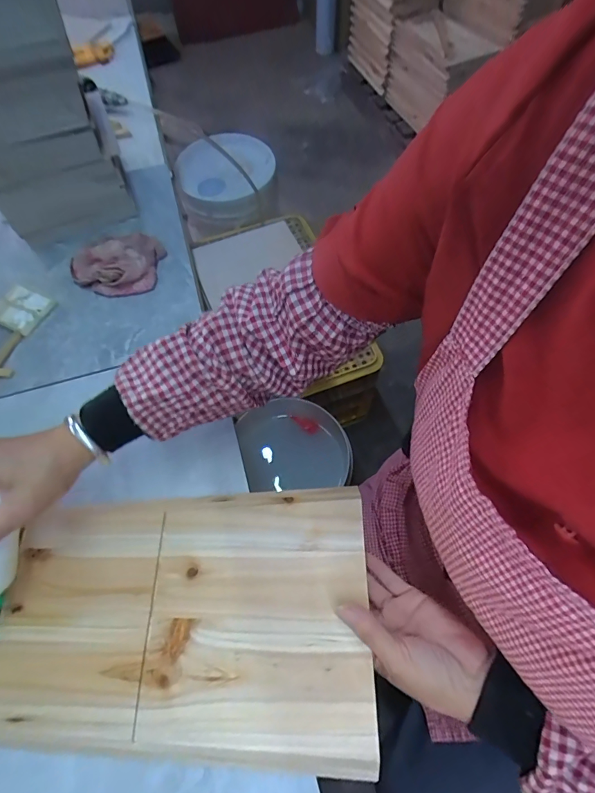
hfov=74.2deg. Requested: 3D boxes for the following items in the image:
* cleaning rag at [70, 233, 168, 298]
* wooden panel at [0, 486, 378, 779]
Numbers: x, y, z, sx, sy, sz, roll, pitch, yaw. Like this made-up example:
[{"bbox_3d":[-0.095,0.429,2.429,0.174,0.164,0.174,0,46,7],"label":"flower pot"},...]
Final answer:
[{"bbox_3d":[-0.257,-0.188,0.562,0.136,0.039,0.094,-21,63,-7],"label":"cleaning rag"},{"bbox_3d":[-0.110,0.199,0.369,0.344,0.014,0.213,-2,63,3],"label":"wooden panel"}]

